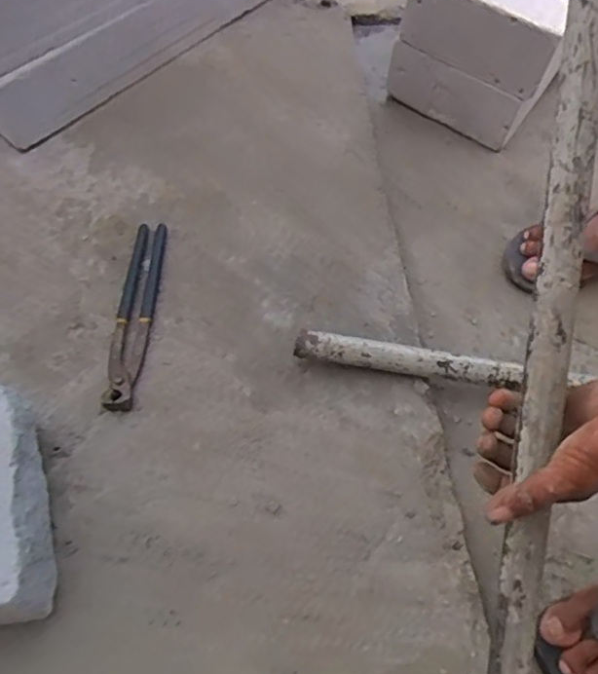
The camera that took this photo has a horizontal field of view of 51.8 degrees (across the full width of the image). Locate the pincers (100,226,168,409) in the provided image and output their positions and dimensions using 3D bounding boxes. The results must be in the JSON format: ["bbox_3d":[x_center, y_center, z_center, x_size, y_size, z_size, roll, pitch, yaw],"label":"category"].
[{"bbox_3d":[-0.192,-0.032,0.721,0.039,0.021,0.247,4,62,-1],"label":"pincers"}]

